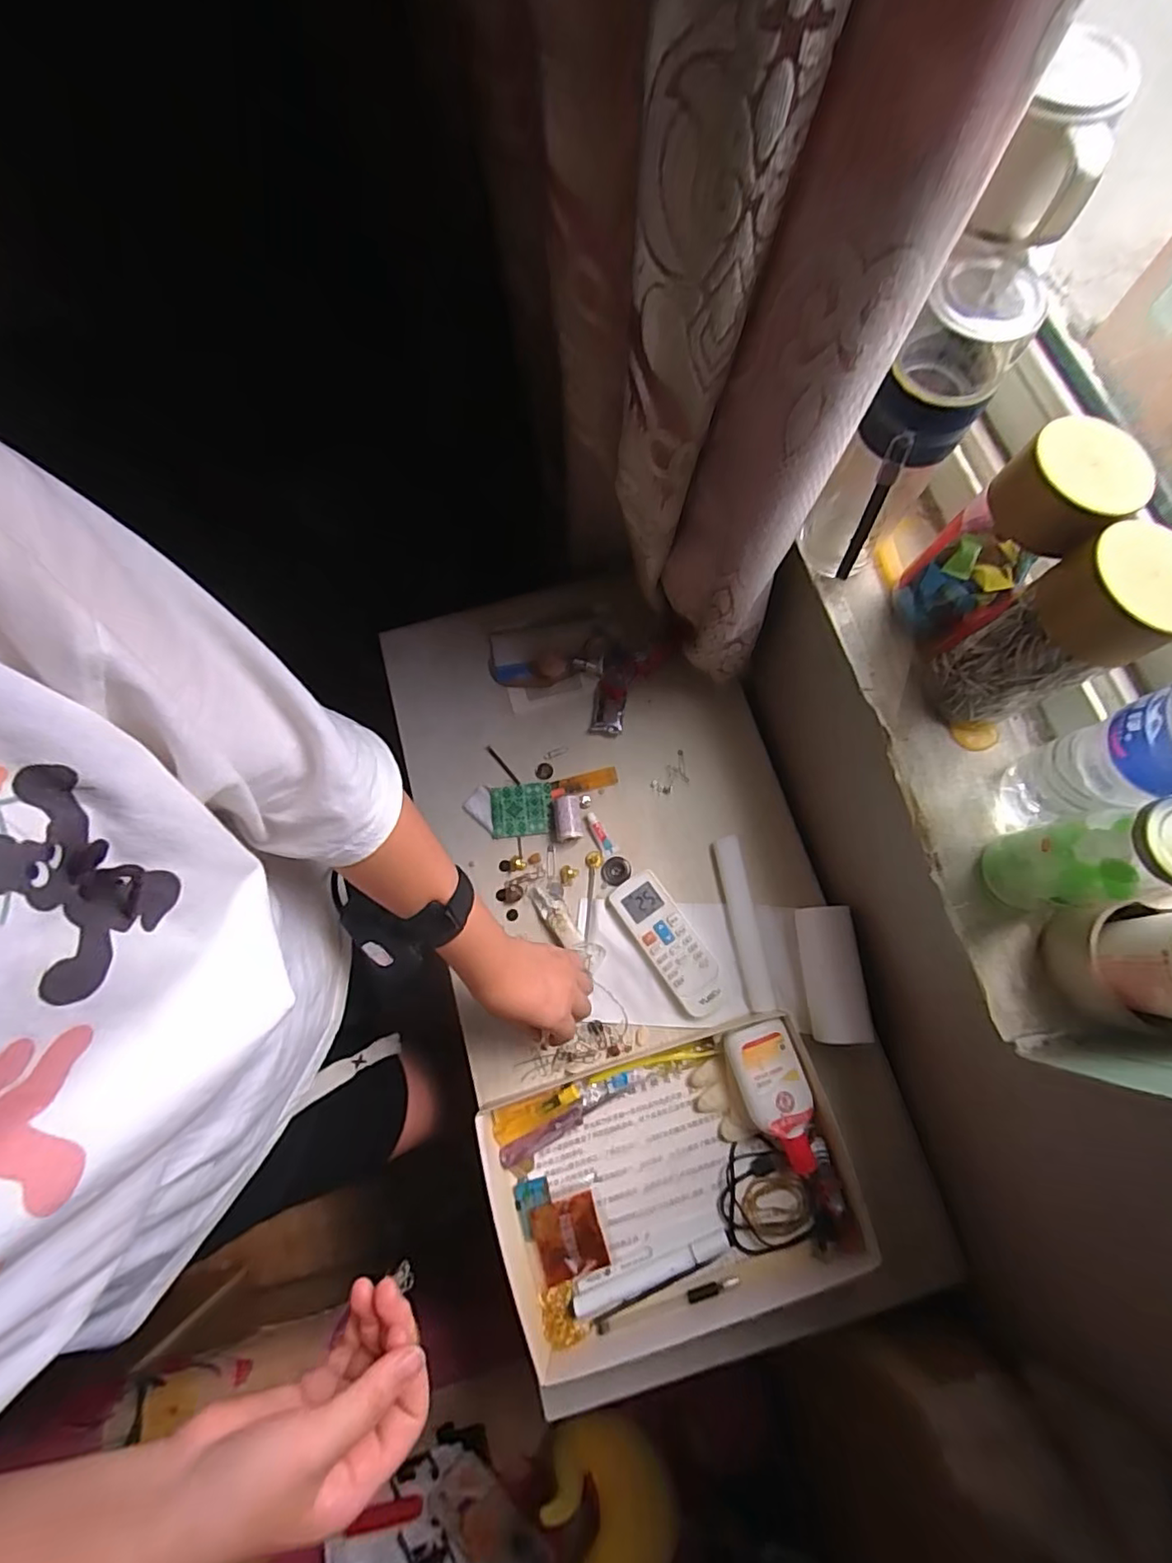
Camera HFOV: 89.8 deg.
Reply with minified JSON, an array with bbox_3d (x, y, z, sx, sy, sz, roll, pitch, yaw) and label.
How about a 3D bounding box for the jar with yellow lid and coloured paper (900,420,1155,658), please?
[{"bbox_3d":[0.291,-0.163,0.412,0.077,0.143,0.073,0,75,1],"label":"jar with yellow lid and coloured paper"}]

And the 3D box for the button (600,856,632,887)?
[{"bbox_3d":[0.032,0.096,0.626,0.031,0.010,0.031,0,75,1],"label":"button"}]

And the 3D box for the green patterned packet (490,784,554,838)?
[{"bbox_3d":[-0.070,0.033,0.644,0.065,0.008,0.057,-3,75,0],"label":"green patterned packet"}]

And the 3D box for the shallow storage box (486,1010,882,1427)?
[{"bbox_3d":[0.080,0.379,0.532,0.312,0.038,0.246,-17,75,-4],"label":"shallow storage box"}]

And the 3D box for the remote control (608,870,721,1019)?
[{"bbox_3d":[0.085,0.166,0.600,0.057,0.012,0.147,-32,77,-7],"label":"remote control"}]

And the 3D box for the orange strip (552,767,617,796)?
[{"bbox_3d":[0.000,0.001,0.653,0.069,0.005,0.019,-14,75,-3],"label":"orange strip"}]

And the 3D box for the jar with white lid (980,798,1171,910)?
[{"bbox_3d":[0.315,0.050,0.365,0.055,0.122,0.051,0,75,1],"label":"jar with white lid"}]

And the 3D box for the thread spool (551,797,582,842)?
[{"bbox_3d":[-0.020,0.040,0.632,0.029,0.024,0.049,-7,75,-1],"label":"thread spool"}]

